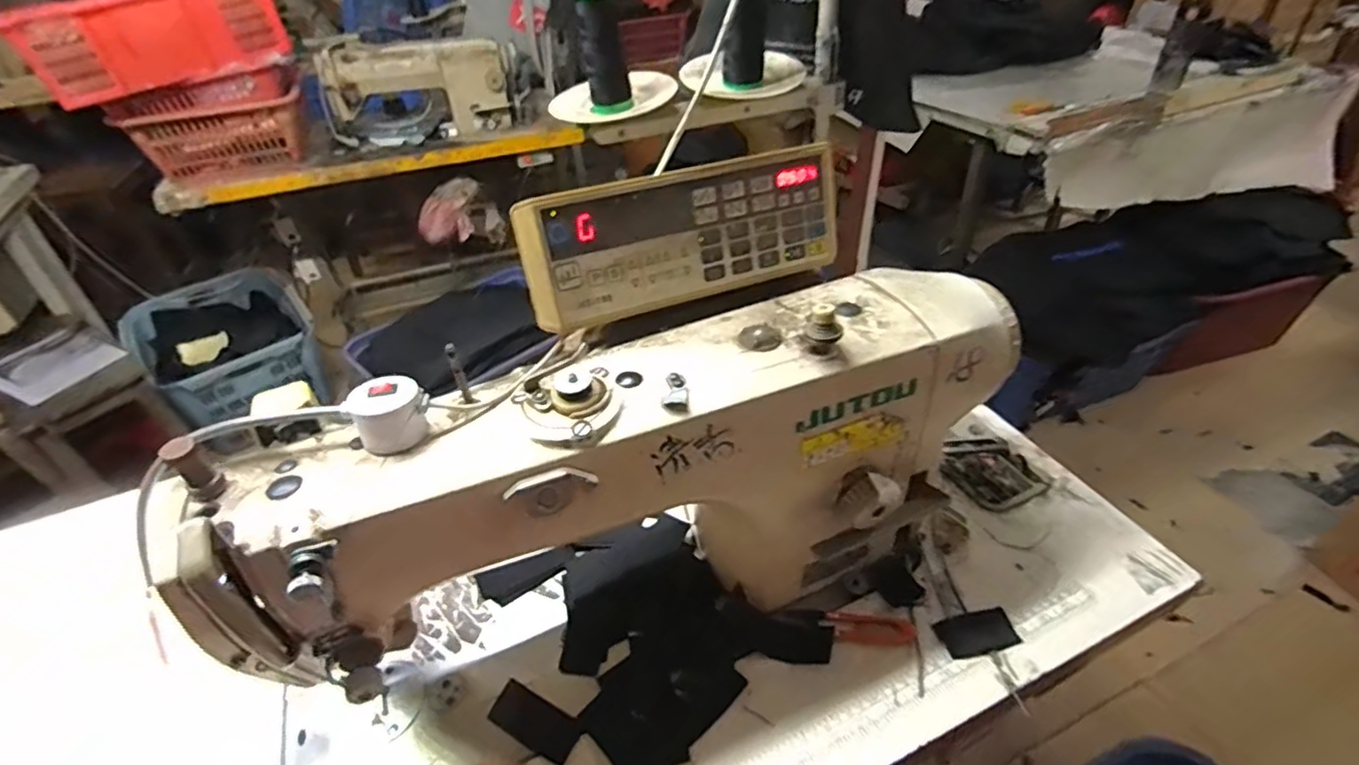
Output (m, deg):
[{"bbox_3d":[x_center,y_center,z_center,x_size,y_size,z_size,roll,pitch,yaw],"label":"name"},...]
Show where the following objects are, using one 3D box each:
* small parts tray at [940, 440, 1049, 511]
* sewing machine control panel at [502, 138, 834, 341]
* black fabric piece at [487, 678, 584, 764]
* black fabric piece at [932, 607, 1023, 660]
[{"bbox_3d":[0.306,0.088,0.615,0.077,0.010,0.085,-19,41,-18],"label":"small parts tray"},{"bbox_3d":[0.004,-0.103,0.429,0.221,0.083,0.029,-17,24,-17],"label":"sewing machine control panel"},{"bbox_3d":[-0.105,0.248,0.454,0.068,0.004,0.031,22,52,19],"label":"black fabric piece"},{"bbox_3d":[0.236,0.197,0.491,0.061,0.004,0.030,-11,39,-9],"label":"black fabric piece"}]

